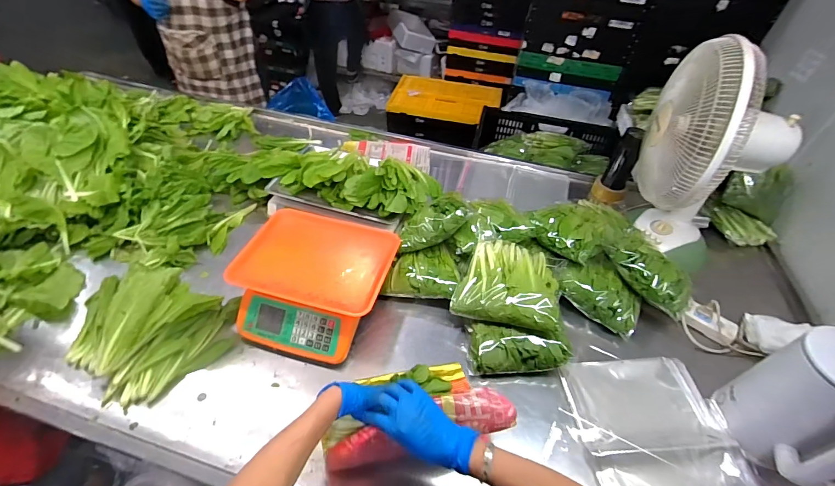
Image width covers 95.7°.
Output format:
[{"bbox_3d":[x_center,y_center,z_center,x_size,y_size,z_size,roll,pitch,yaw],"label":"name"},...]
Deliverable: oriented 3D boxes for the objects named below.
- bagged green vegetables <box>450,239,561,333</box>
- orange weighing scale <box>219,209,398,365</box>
[{"bbox_3d":[0.187,0.080,0.775,0.196,0.060,0.189,16,46,9],"label":"bagged green vegetables"},{"bbox_3d":[-0.210,0.078,0.797,0.285,0.117,0.288,13,45,7],"label":"orange weighing scale"}]

